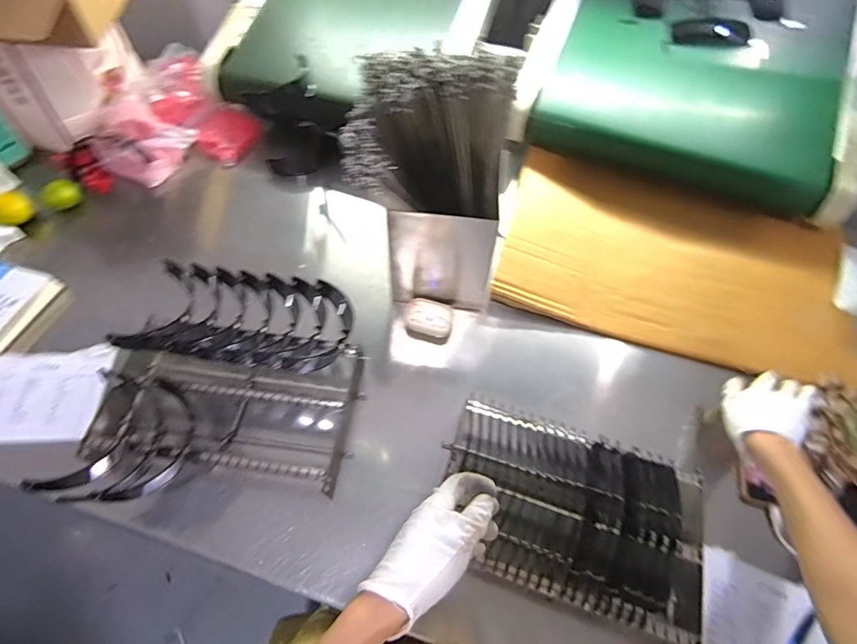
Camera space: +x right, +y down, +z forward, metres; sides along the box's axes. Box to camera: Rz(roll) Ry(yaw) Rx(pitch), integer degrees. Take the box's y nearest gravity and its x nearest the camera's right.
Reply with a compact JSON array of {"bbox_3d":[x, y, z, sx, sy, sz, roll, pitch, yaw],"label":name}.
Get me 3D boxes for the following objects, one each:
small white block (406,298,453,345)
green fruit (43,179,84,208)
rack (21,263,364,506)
[{"bbox_3d":[0.001,-0.002,0.730,0.071,0.021,0.066,8,60,3],"label":"small white block"},{"bbox_3d":[-0.657,-0.232,0.826,0.056,0.046,0.039,-35,67,-19],"label":"green fruit"},{"bbox_3d":[-0.258,0.087,0.612,0.309,0.104,0.315,8,60,3],"label":"rack"}]

